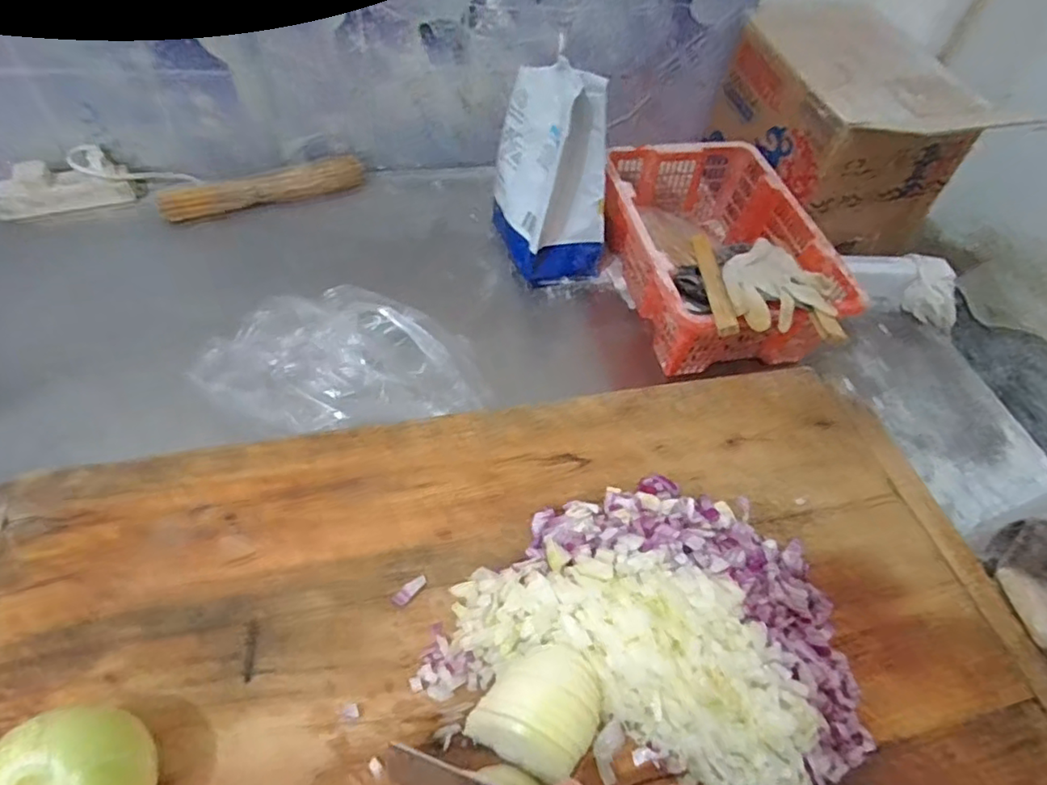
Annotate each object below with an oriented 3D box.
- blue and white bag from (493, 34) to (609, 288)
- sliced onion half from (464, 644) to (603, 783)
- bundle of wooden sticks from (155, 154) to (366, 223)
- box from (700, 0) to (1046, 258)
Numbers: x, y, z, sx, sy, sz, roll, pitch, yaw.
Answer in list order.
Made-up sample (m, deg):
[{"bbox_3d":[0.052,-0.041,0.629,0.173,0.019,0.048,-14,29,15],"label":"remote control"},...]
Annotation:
[{"bbox_3d":[0.032,-0.303,0.819,0.113,0.244,0.183,-15,55,-16],"label":"blue and white bag"},{"bbox_3d":[0.015,0.237,0.456,0.087,0.045,0.087,26,55,16],"label":"sliced onion half"},{"bbox_3d":[-0.400,-0.318,0.927,0.299,0.041,0.044,-19,56,-18],"label":"bundle of wooden sticks"},{"bbox_3d":[0.463,-0.394,0.895,0.239,0.209,0.319,-6,53,-9],"label":"box"}]

